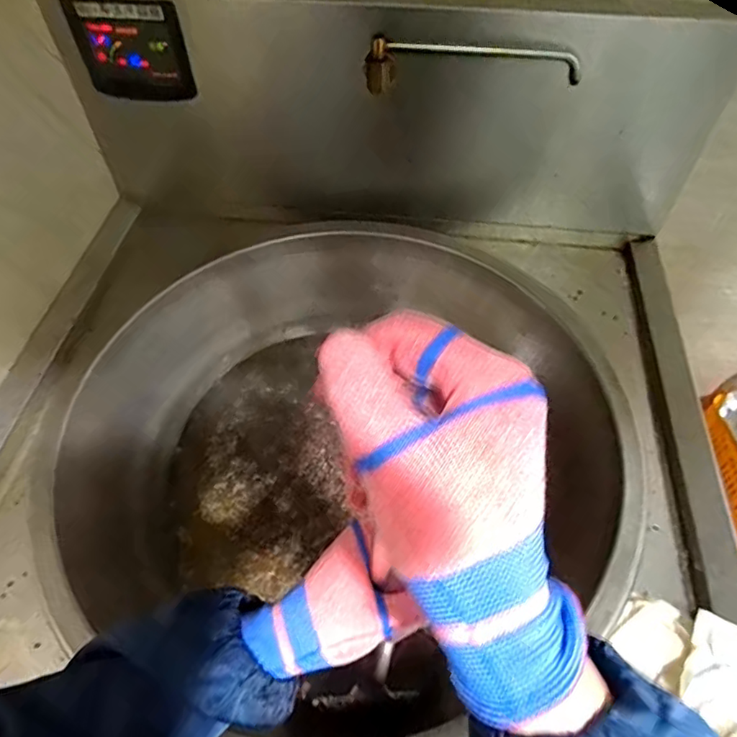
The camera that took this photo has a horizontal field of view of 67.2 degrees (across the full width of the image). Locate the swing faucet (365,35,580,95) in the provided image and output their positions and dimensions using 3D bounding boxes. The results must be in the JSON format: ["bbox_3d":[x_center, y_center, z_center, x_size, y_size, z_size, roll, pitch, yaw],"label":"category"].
[{"bbox_3d":[0.137,-0.410,0.736,0.287,0.057,0.063,-3,55,-2],"label":"swing faucet"}]

